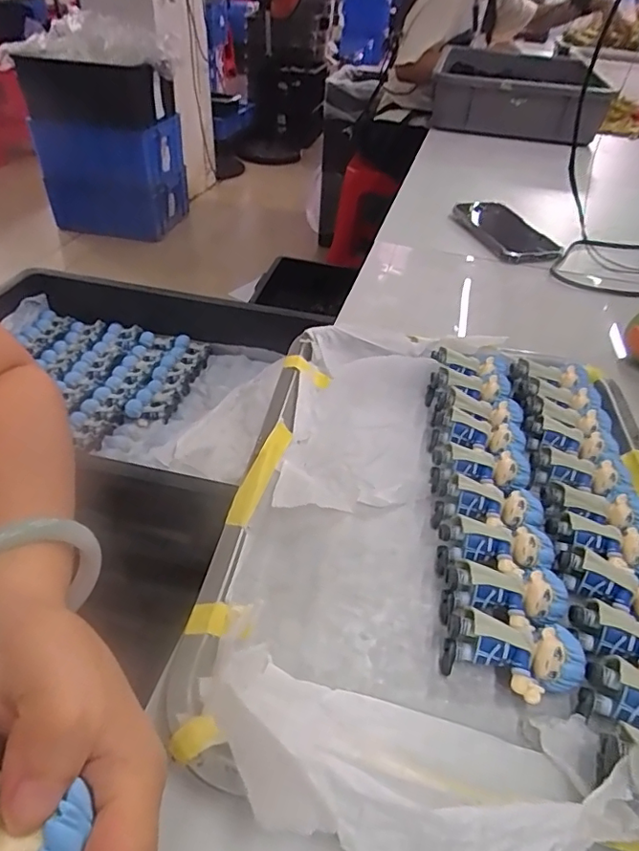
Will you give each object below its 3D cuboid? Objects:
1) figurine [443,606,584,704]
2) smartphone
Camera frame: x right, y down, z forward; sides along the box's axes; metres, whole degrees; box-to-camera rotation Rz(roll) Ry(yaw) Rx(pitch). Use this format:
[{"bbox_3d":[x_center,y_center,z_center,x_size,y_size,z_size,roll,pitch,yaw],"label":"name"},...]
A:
[{"bbox_3d":[0.089,0.111,0.248,0.059,0.029,0.030,9,42,5],"label":"figurine"},{"bbox_3d":[0.244,-0.258,0.700,0.084,0.017,0.169,-12,46,-10],"label":"smartphone"}]

